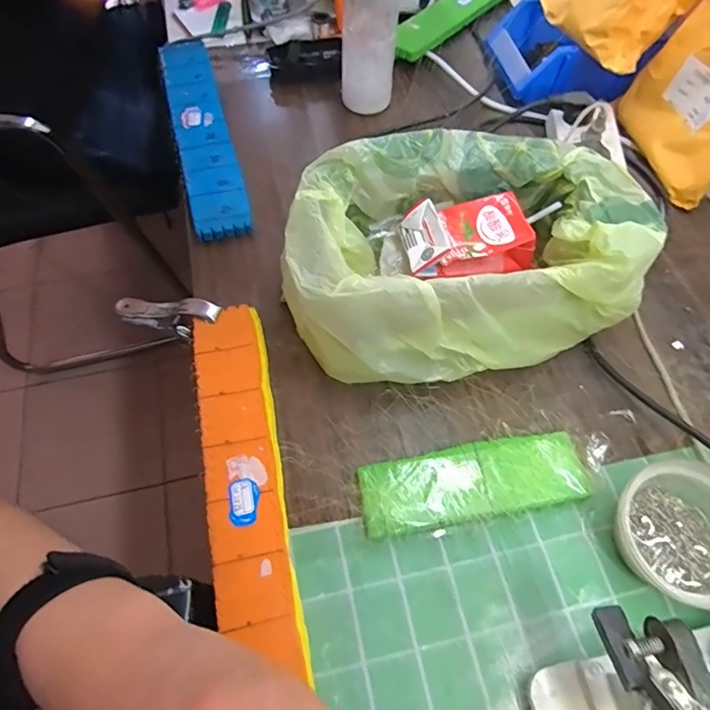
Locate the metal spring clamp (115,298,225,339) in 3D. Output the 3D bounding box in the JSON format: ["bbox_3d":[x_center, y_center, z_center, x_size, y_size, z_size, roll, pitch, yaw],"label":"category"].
[{"bbox_3d":[-0.179,-0.039,0.488,0.118,0.033,0.028,2,60,24],"label":"metal spring clamp"}]

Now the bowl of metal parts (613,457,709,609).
[{"bbox_3d":[0.240,0.135,0.373,0.099,0.057,0.096,0,62,0],"label":"bowl of metal parts"}]

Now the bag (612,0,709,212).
[{"bbox_3d":[0.376,-0.283,0.534,0.060,0.158,0.172,-12,62,-6],"label":"bag"}]

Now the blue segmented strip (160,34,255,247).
[{"bbox_3d":[-0.189,-0.279,0.615,0.060,0.022,0.356,-15,63,-8],"label":"blue segmented strip"}]

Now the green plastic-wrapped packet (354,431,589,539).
[{"bbox_3d":[0.096,0.104,0.406,0.183,0.015,0.059,-10,62,-5],"label":"green plastic-wrapped packet"}]

